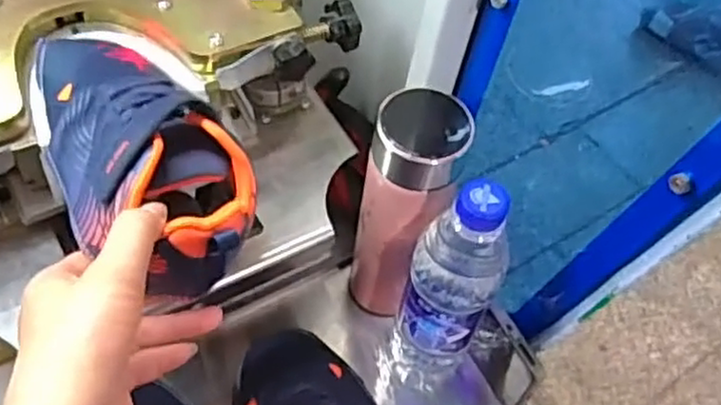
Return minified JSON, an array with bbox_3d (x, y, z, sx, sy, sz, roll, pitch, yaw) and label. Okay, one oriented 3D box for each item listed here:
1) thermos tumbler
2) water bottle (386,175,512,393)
[{"bbox_3d":[0.031,0.005,0.549,0.060,0.204,0.077,19,56,5],"label":"thermos tumbler"},{"bbox_3d":[0.060,0.074,0.523,0.065,0.253,0.056,22,56,8],"label":"water bottle"}]

